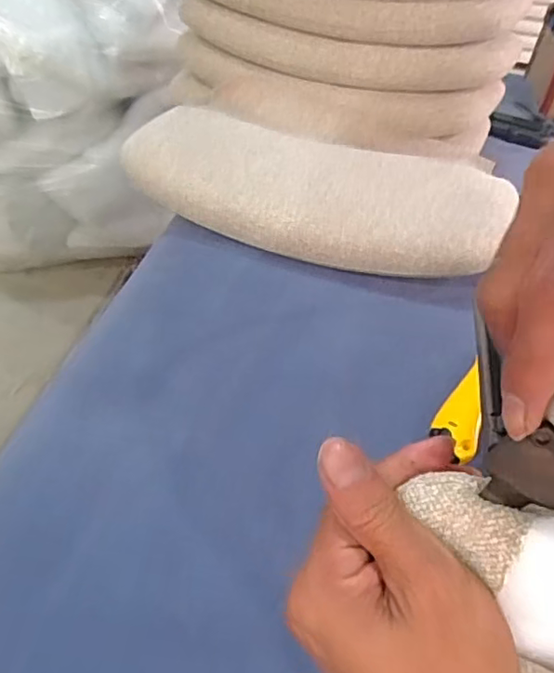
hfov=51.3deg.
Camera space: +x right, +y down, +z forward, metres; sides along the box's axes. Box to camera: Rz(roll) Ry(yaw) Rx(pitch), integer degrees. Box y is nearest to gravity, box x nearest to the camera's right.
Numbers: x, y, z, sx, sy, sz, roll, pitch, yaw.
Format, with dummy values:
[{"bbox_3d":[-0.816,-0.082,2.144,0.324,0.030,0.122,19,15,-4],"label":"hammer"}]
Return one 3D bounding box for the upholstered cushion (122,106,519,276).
[{"bbox_3d":[0.044,-0.173,0.672,0.429,0.066,0.212,18,44,12],"label":"upholstered cushion"}]

